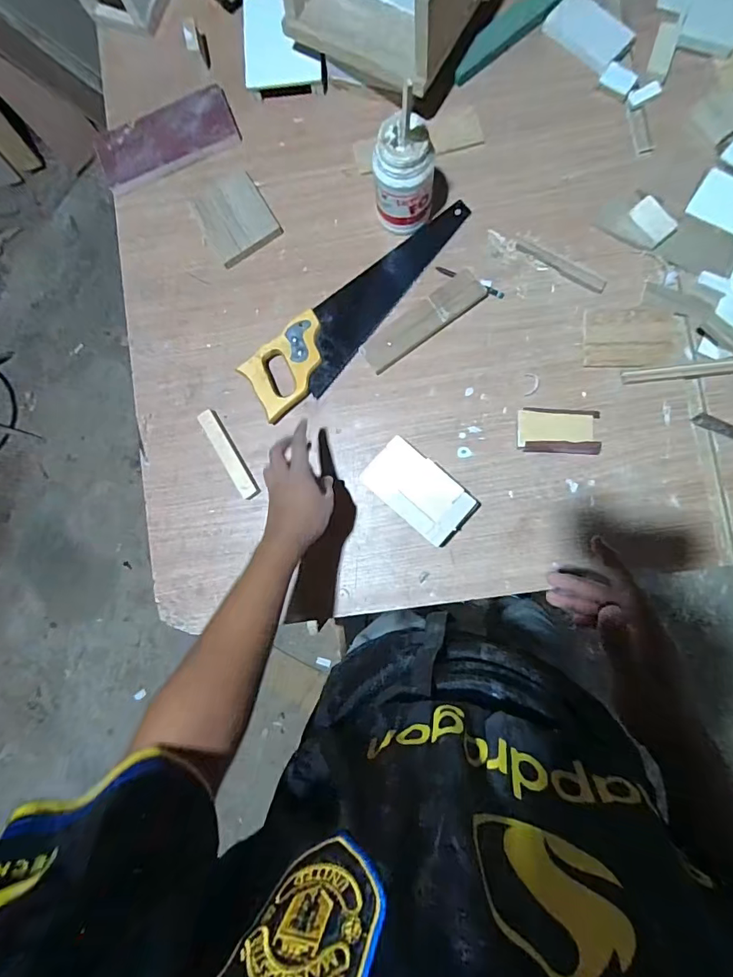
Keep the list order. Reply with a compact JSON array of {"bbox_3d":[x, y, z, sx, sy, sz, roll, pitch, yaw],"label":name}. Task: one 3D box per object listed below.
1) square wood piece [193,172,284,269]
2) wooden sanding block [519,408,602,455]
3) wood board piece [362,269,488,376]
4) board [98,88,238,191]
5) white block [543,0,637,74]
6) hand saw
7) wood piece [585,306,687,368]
[{"bbox_3d":[-0.197,-0.403,0.693,0.105,0.006,0.117,-31,86,4],"label":"square wood piece"},{"bbox_3d":[0.263,-0.078,0.634,0.112,0.029,0.058,0,89,5],"label":"wooden sanding block"},{"bbox_3d":[0.080,-0.238,0.660,0.188,0.013,0.052,-36,86,3],"label":"wood board piece"},{"bbox_3d":[-0.308,-0.539,0.711,0.212,0.011,0.097,-22,87,4],"label":"board"},{"bbox_3d":[0.318,-0.656,0.665,0.115,0.017,0.063,42,92,5],"label":"white block"},{"bbox_3d":[-0.004,-0.259,0.659,0.397,0.030,0.098,-41,85,3],"label":"hand saw"},{"bbox_3d":[0.372,-0.210,0.644,0.133,0.006,0.080,0,88,5],"label":"wood piece"}]

